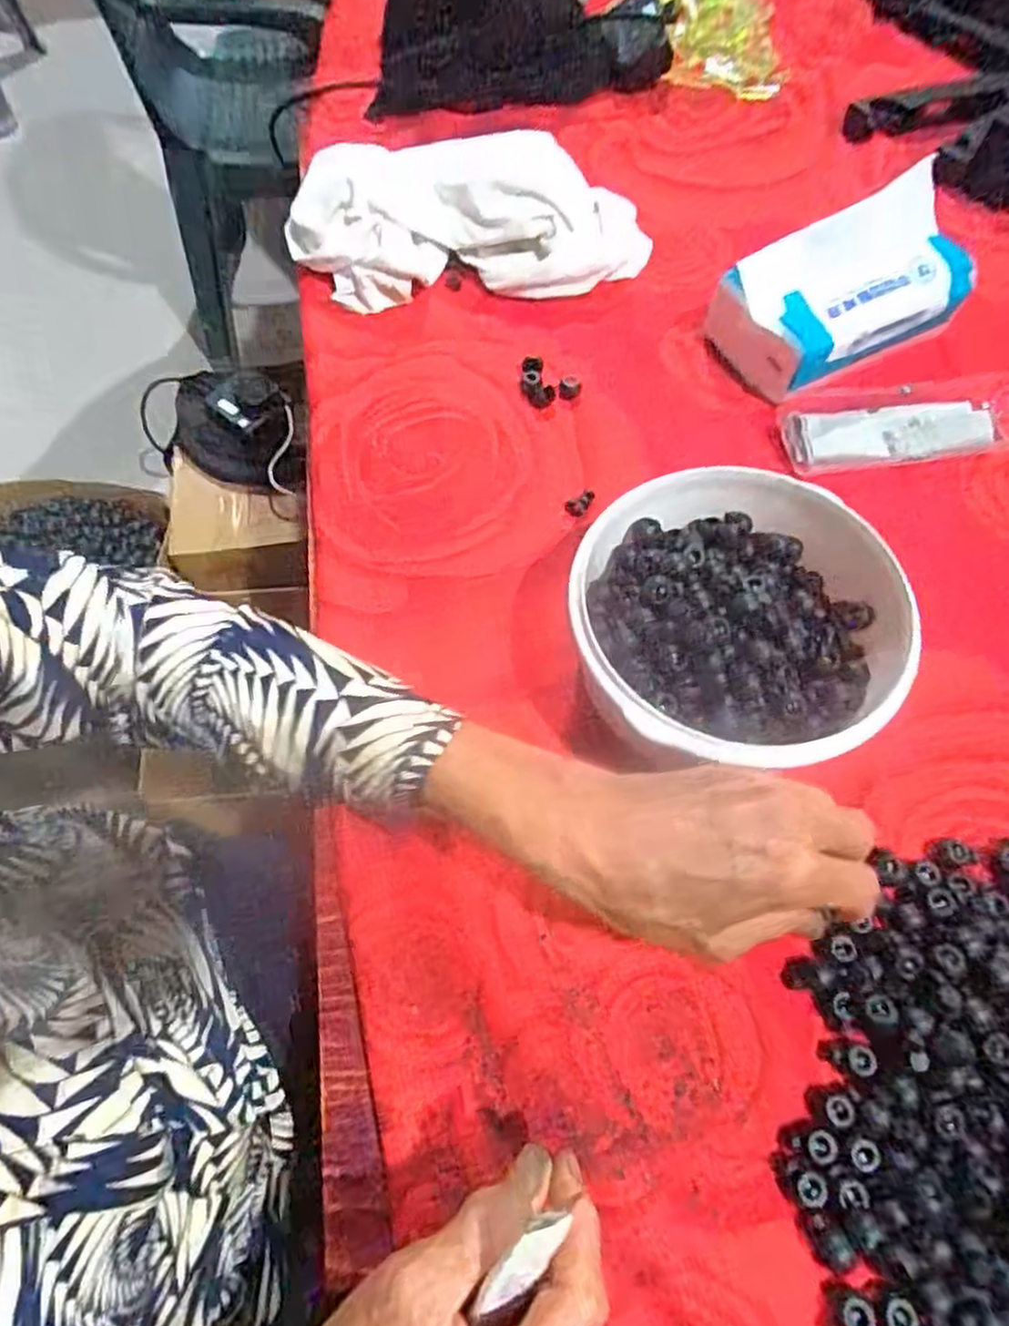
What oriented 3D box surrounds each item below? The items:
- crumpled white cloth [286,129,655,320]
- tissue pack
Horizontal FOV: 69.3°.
[{"bbox_3d":[-0.025,-0.328,0.545,0.268,0.071,0.089,0,63,1],"label":"crumpled white cloth"},{"bbox_3d":[0.232,-0.262,0.497,0.158,0.084,0.098,-25,65,-11],"label":"tissue pack"}]

